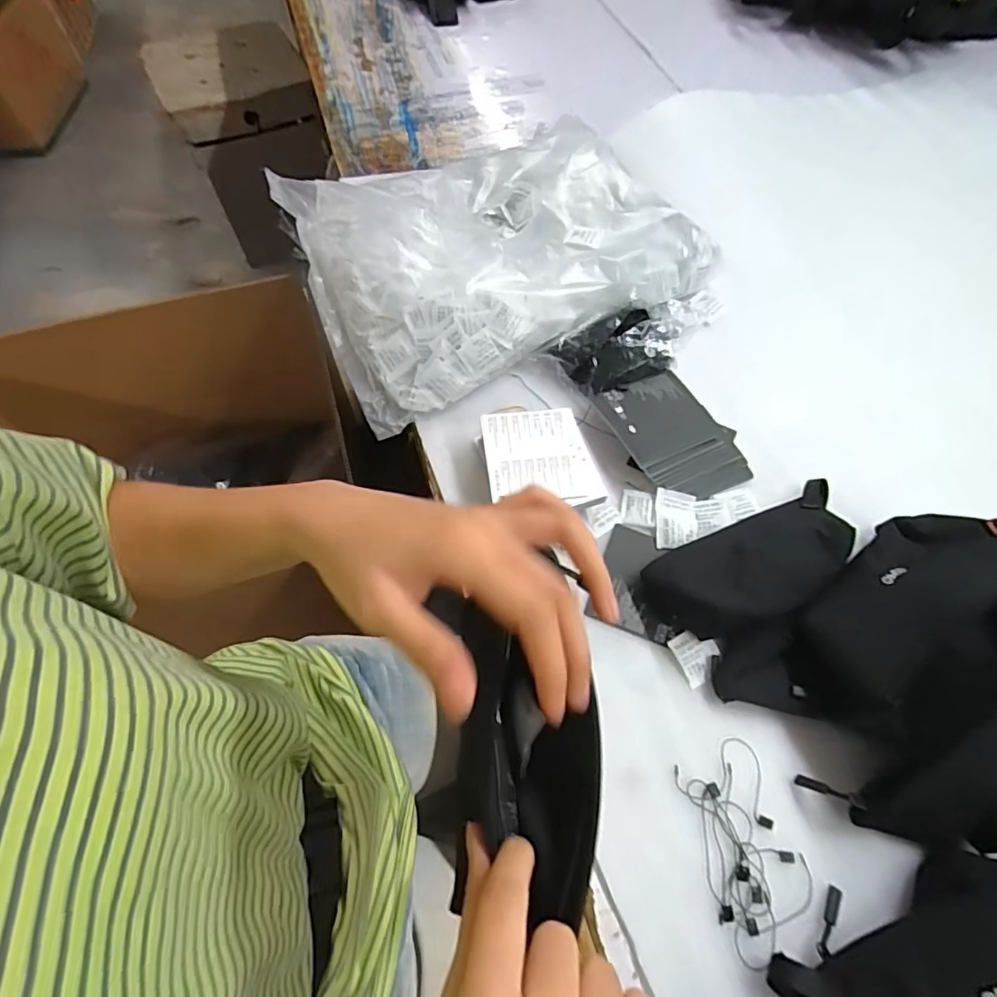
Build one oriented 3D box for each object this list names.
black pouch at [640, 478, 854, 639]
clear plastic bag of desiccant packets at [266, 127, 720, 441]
[{"bbox_3d":[0.240,0.056,0.476,0.208,0.041,0.093,-23,64,-12],"label":"black pouch"},{"bbox_3d":[-0.007,-0.307,0.642,0.452,0.081,0.362,-27,65,-14],"label":"clear plastic bag of desiccant packets"}]

